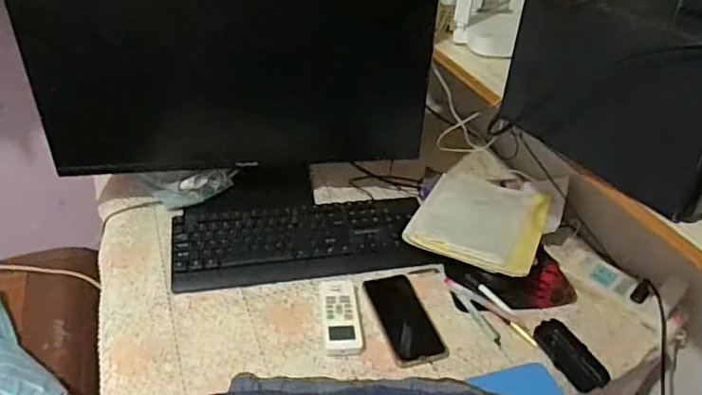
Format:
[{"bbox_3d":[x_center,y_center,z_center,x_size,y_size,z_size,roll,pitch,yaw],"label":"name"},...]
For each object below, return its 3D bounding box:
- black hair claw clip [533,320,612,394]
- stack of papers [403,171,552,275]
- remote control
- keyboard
[{"bbox_3d":[0.309,0.222,0.792,0.045,0.032,0.112,-17,40,-27],"label":"black hair claw clip"},{"bbox_3d":[0.227,0.031,0.977,0.205,0.018,0.272,16,32,18],"label":"stack of papers"},{"bbox_3d":[-0.013,0.172,0.829,0.053,0.015,0.136,0,35,-6],"label":"remote control"},{"bbox_3d":[-0.079,0.067,0.942,0.416,0.033,0.148,-4,36,-11],"label":"keyboard"}]

